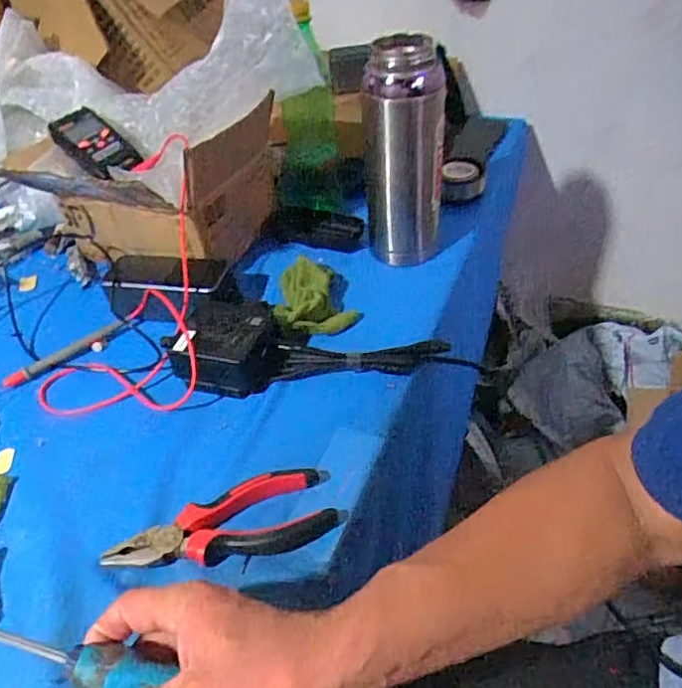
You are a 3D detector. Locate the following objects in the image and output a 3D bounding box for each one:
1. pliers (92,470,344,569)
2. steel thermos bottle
[{"bbox_3d":[-0.081,0.131,0.418,0.160,0.022,0.056,-16,43,-10],"label":"pliers"},{"bbox_3d":[0.064,-0.200,0.598,0.076,0.198,0.085,-2,43,5],"label":"steel thermos bottle"}]

